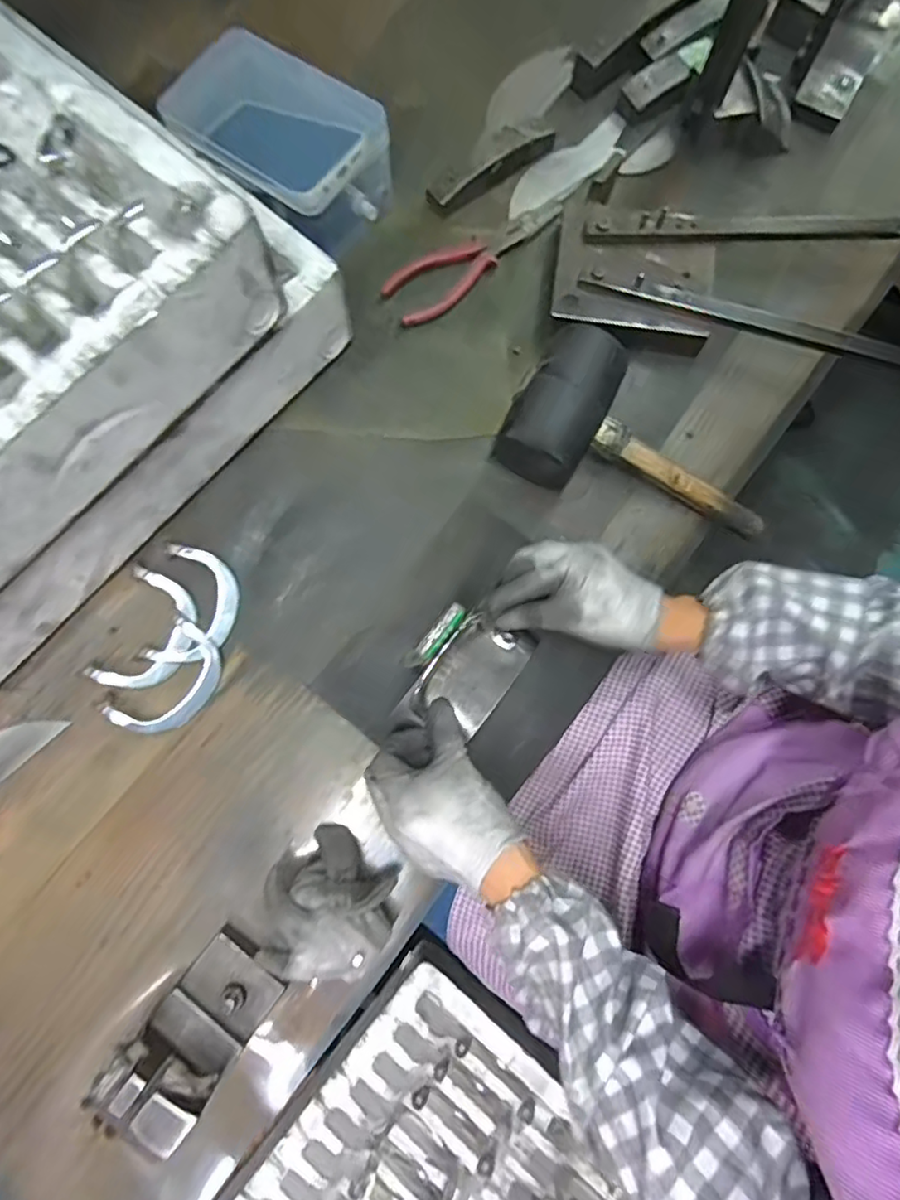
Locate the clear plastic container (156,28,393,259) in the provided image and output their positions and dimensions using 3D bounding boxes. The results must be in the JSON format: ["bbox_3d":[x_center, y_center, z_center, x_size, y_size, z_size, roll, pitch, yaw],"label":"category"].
[{"bbox_3d":[-0.155,-0.402,0.535,0.184,0.076,0.113,34,79,6],"label":"clear plastic container"}]

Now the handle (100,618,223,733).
[{"bbox_3d":[-0.215,0.065,0.464,0.051,0.019,0.090,34,80,6],"label":"handle"}]

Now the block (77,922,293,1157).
[{"bbox_3d":[-0.166,0.284,0.389,0.063,0.076,0.097,35,80,6],"label":"block"}]

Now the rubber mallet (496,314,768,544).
[{"bbox_3d":[0.154,-0.119,0.508,0.228,0.076,0.107,29,79,-17],"label":"rubber mallet"}]

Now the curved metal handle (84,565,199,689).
[{"bbox_3d":[-0.233,0.027,0.469,0.062,0.019,0.092,18,78,3],"label":"curved metal handle"}]

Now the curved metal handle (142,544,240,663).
[{"bbox_3d":[-0.204,0.005,0.481,0.058,0.020,0.092,6,78,0],"label":"curved metal handle"}]

